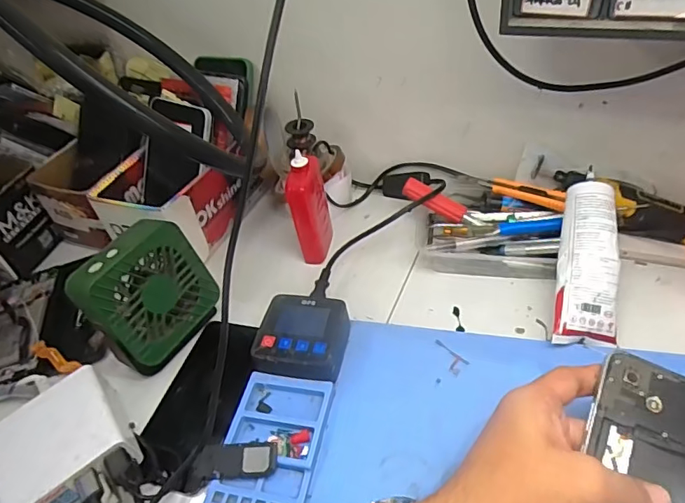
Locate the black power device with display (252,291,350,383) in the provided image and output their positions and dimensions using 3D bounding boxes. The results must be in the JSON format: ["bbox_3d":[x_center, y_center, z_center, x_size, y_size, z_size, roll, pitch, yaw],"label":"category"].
[{"bbox_3d":[-0.033,0.073,0.417,0.071,0.025,0.073,3,45,15],"label":"black power device with display"}]

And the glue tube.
[{"bbox_3d":[0.207,0.003,0.418,0.047,0.026,0.148,7,75,14],"label":"glue tube"}]

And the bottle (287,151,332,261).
[{"bbox_3d":[-0.032,-0.044,0.491,0.026,0.107,0.045,2,44,14],"label":"bottle"}]

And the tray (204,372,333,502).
[{"bbox_3d":[-0.056,0.155,0.353,0.068,0.012,0.145,3,44,14],"label":"tray"}]

